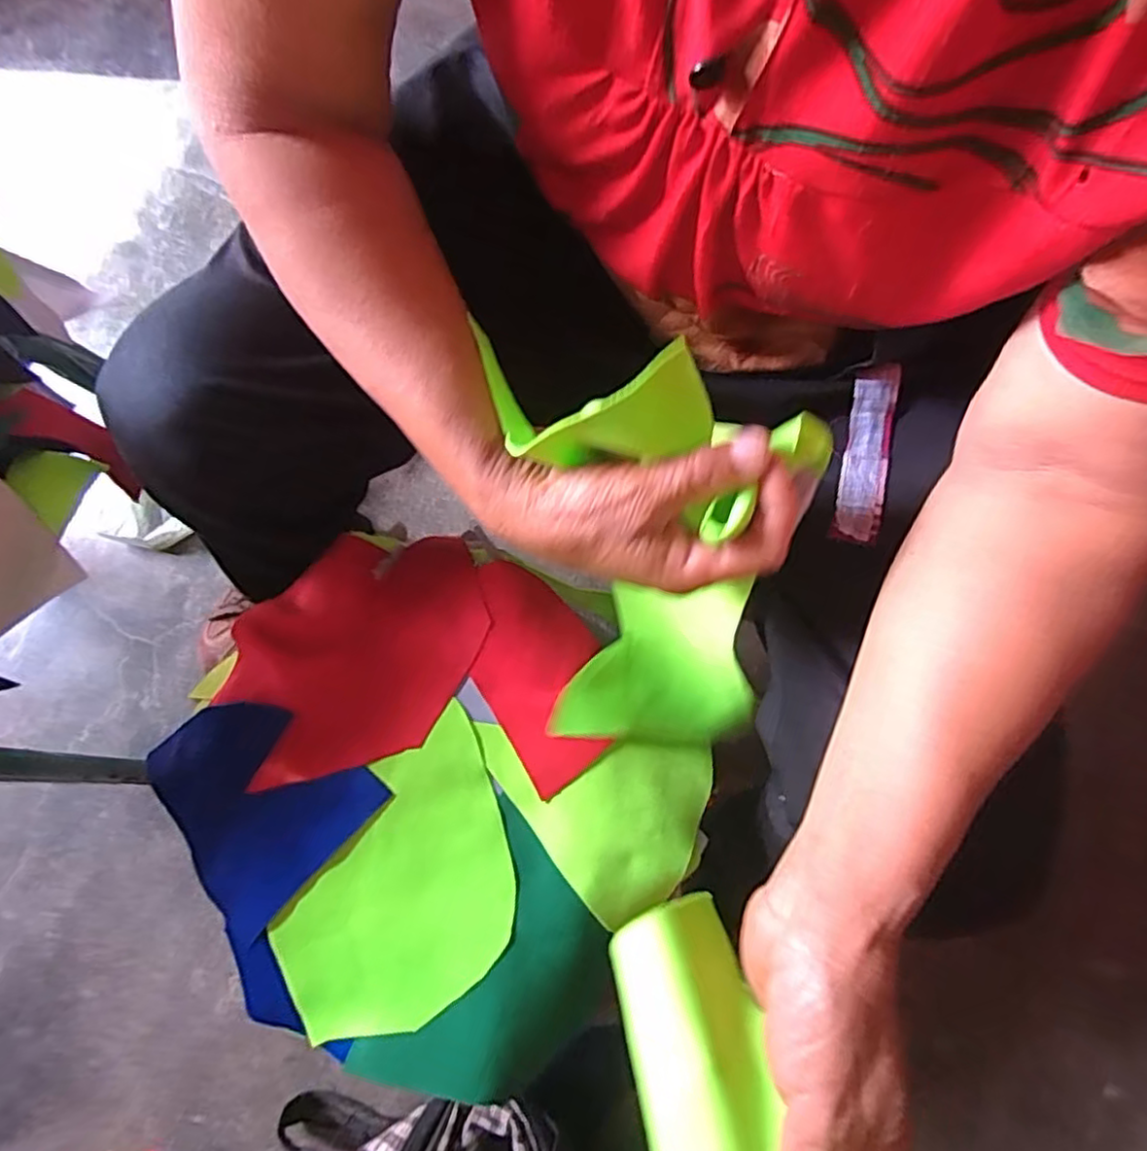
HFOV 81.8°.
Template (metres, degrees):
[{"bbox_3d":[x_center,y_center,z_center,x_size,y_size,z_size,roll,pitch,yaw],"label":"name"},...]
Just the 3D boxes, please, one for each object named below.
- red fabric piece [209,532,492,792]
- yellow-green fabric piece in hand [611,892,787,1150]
[{"bbox_3d":[-0.142,0.046,0.433,0.170,0.028,0.145,-16,77,-5],"label":"red fabric piece"},{"bbox_3d":[0.056,0.202,0.251,0.059,0.031,0.138,-18,57,-3],"label":"yellow-green fabric piece in hand"}]

